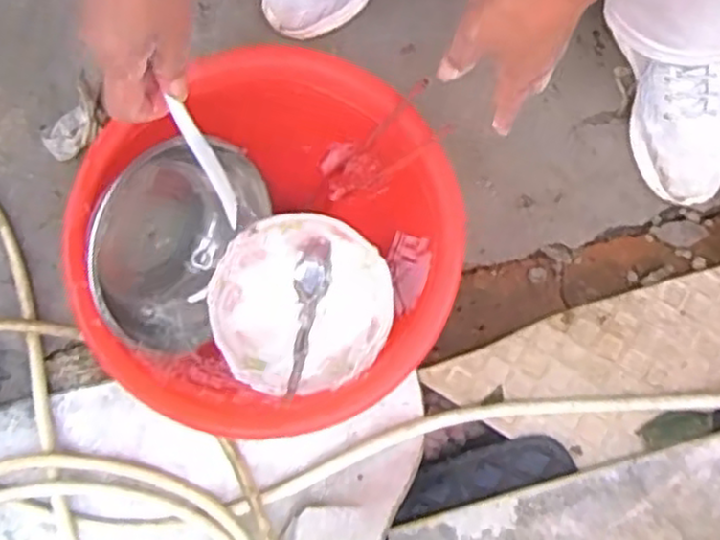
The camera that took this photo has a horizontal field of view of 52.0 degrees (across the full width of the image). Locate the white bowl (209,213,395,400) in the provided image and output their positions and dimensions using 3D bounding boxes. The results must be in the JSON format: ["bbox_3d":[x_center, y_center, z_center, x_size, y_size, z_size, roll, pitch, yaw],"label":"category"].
[{"bbox_3d":[-0.058,0.031,0.713,0.170,0.040,0.170,0,78,-2],"label":"white bowl"}]

